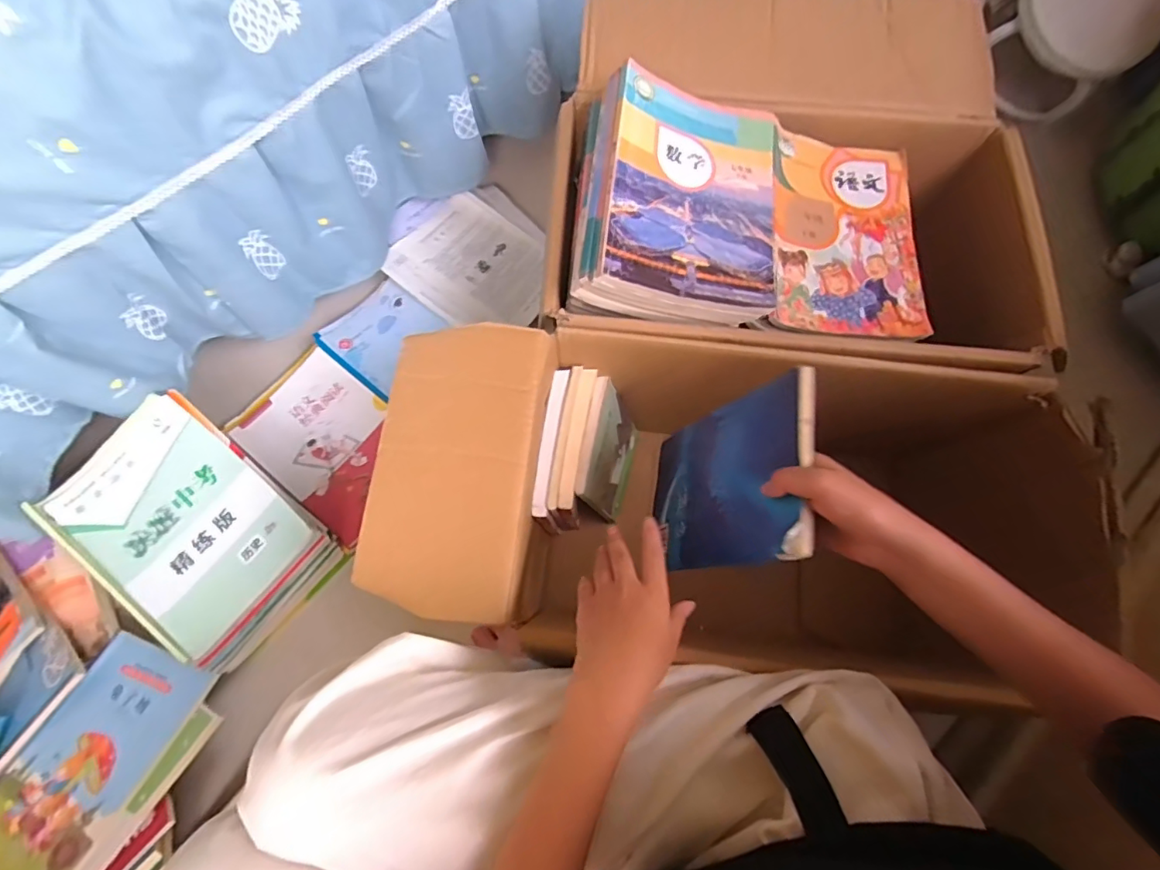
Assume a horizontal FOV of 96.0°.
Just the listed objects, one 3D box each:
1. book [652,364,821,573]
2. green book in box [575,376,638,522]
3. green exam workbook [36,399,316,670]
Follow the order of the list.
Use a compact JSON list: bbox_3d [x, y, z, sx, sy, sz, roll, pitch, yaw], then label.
[{"bbox_3d":[0.134,0.040,0.486,0.021,0.207,0.163,18,68,-19],"label":"book"},{"bbox_3d":[0.039,0.027,0.684,0.011,0.194,0.151,9,72,19],"label":"green book in box"},{"bbox_3d":[-0.501,0.103,0.657,0.292,0.018,0.194,39,77,10],"label":"green exam workbook"}]

